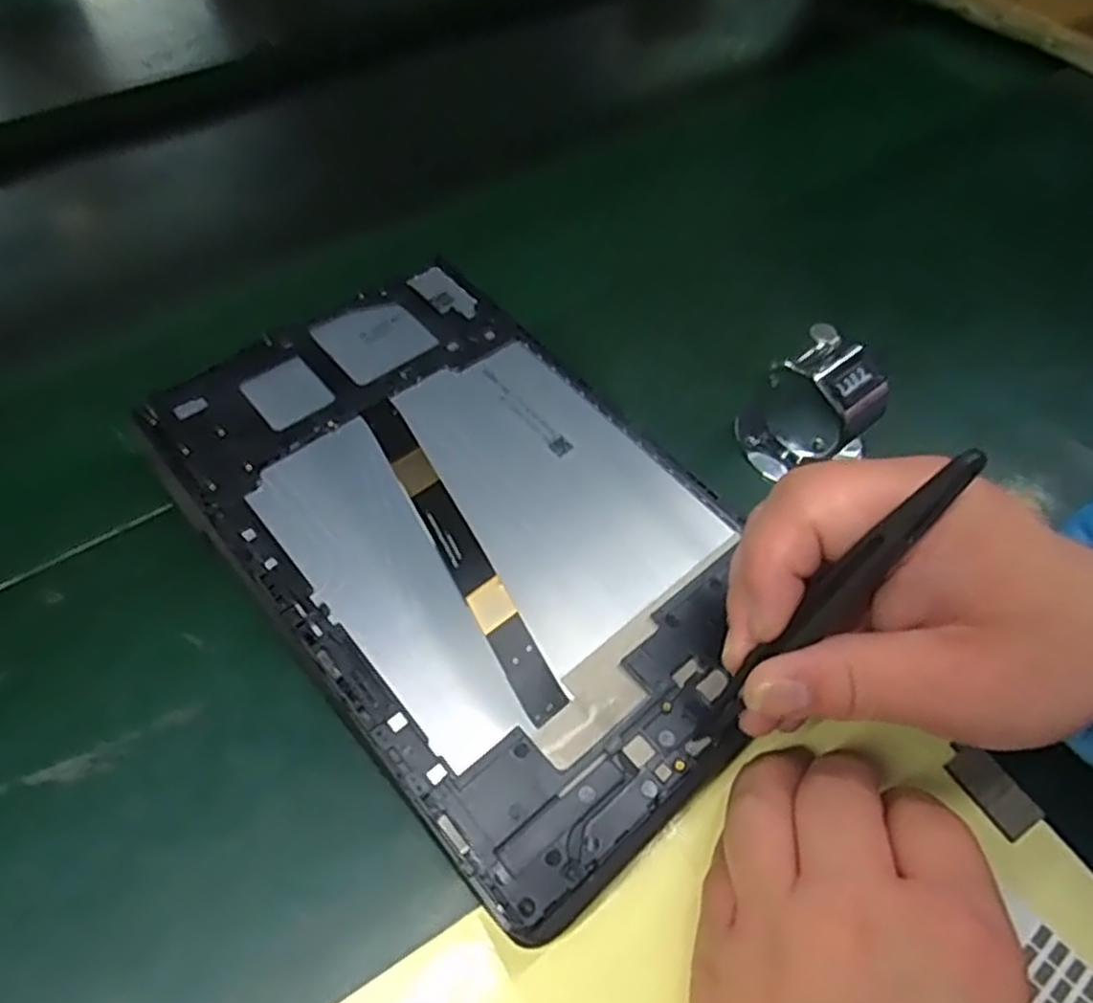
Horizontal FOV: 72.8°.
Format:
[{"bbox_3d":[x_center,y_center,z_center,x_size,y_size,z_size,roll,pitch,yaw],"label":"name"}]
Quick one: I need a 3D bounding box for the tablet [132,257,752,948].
[{"bbox_3d":[-0.029,0.003,0.273,0.150,0.005,0.240,-35,65,-23],"label":"tablet"}]

